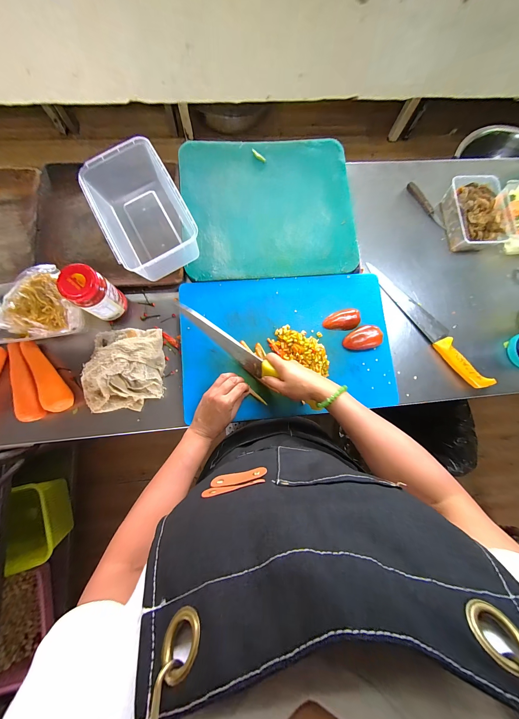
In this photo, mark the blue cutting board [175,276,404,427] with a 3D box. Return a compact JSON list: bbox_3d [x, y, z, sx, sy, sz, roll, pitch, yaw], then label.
[{"bbox_3d":[0.060,-0.035,0.525,0.440,0.027,0.296,-4,83,-4],"label":"blue cutting board"}]

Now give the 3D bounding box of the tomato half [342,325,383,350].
[{"bbox_3d":[0.224,-0.046,0.530,0.084,0.033,0.049,-20,84,-5],"label":"tomato half"}]

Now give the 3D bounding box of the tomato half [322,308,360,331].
[{"bbox_3d":[0.181,-0.086,0.543,0.079,0.020,0.047,-14,83,-5],"label":"tomato half"}]

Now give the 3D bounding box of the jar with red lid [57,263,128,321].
[{"bbox_3d":[-0.311,-0.124,0.472,0.069,0.106,0.067,0,82,-3],"label":"jar with red lid"}]

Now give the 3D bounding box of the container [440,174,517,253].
[{"bbox_3d":[0.518,-0.343,0.593,0.128,0.057,0.165,-5,83,-4],"label":"container"}]

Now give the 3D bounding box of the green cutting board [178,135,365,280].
[{"bbox_3d":[0.021,-0.351,0.567,0.375,0.012,0.341,-6,83,-4],"label":"green cutting board"}]

